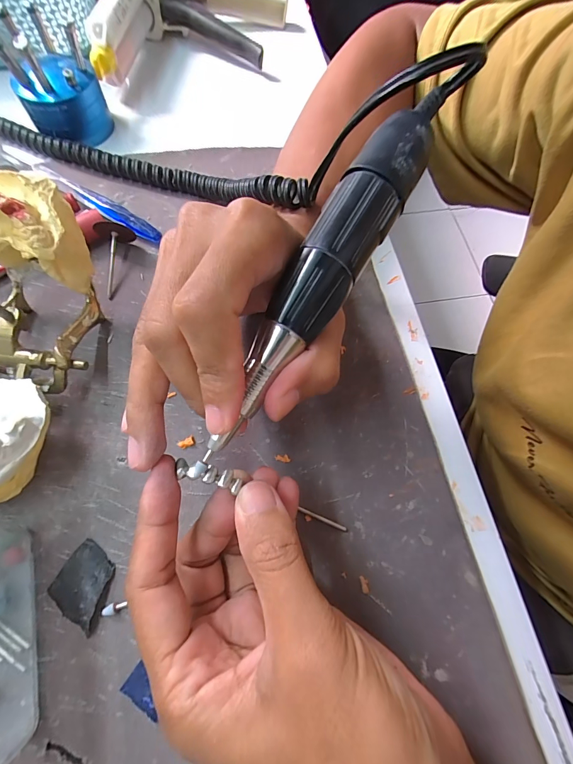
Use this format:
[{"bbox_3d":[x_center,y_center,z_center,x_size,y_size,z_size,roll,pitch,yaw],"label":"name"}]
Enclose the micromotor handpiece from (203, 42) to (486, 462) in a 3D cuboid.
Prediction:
[{"bbox_3d":[0.021,-0.054,0.137,0.026,0.022,0.179,31,85,10],"label":"micromotor handpiece"}]

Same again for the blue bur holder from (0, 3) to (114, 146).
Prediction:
[{"bbox_3d":[-0.171,-0.226,0.257,0.057,0.067,0.054,-28,72,-13],"label":"blue bur holder"}]

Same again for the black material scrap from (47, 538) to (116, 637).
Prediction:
[{"bbox_3d":[-0.094,0.095,0.165,0.028,0.006,0.028,32,70,10],"label":"black material scrap"}]

